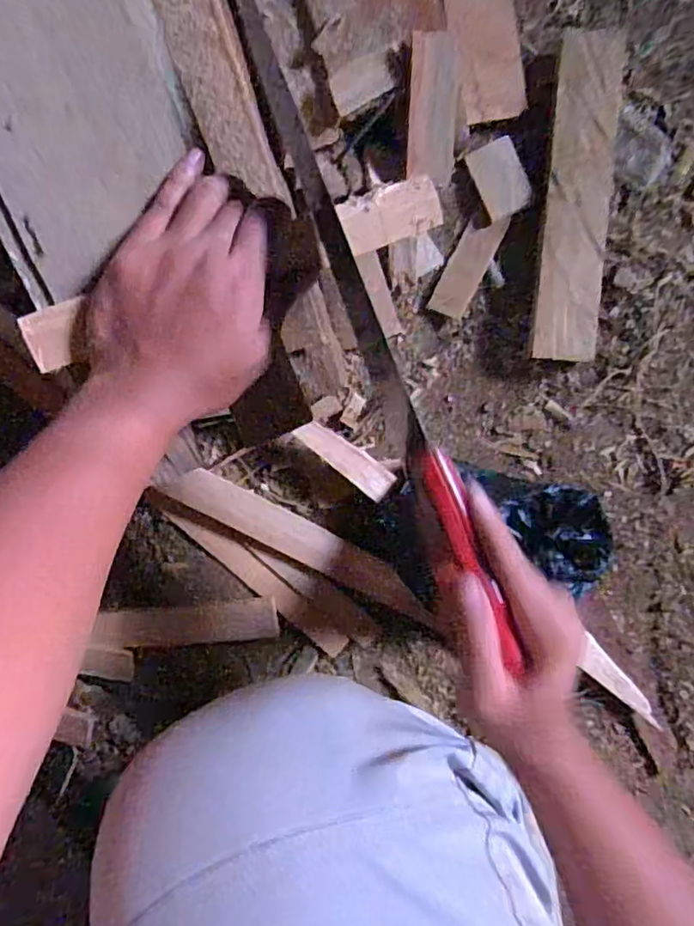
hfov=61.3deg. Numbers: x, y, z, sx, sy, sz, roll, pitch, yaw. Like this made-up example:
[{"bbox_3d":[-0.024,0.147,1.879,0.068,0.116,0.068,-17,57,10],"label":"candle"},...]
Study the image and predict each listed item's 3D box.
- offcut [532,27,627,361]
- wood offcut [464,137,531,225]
[{"bbox_3d":[0.186,-0.213,0.473,0.049,0.028,0.252,4,98,3],"label":"offcut"},{"bbox_3d":[0.127,-0.235,0.482,0.037,0.010,0.062,-21,93,8],"label":"wood offcut"}]

